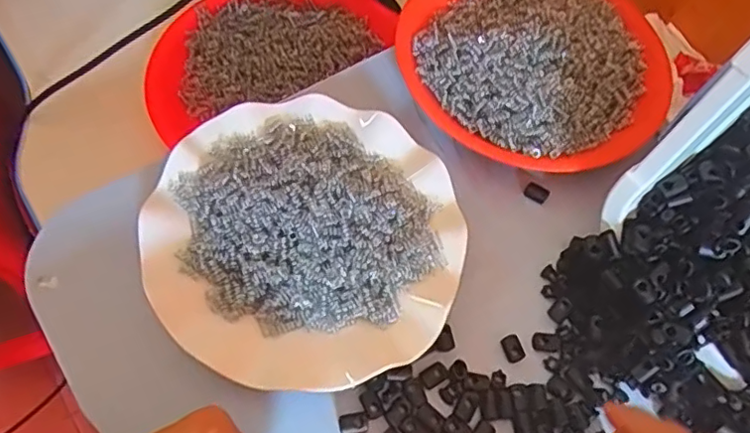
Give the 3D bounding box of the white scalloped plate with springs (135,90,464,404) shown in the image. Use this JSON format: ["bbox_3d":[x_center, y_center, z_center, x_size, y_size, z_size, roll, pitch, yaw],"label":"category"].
[{"bbox_3d":[-0.040,0.010,0.343,0.178,0.028,0.178,1,64,-2],"label":"white scalloped plate with springs"}]

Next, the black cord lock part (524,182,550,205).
[{"bbox_3d":[0.110,-0.016,0.391,0.016,0.007,0.009,34,67,14],"label":"black cord lock part"}]

